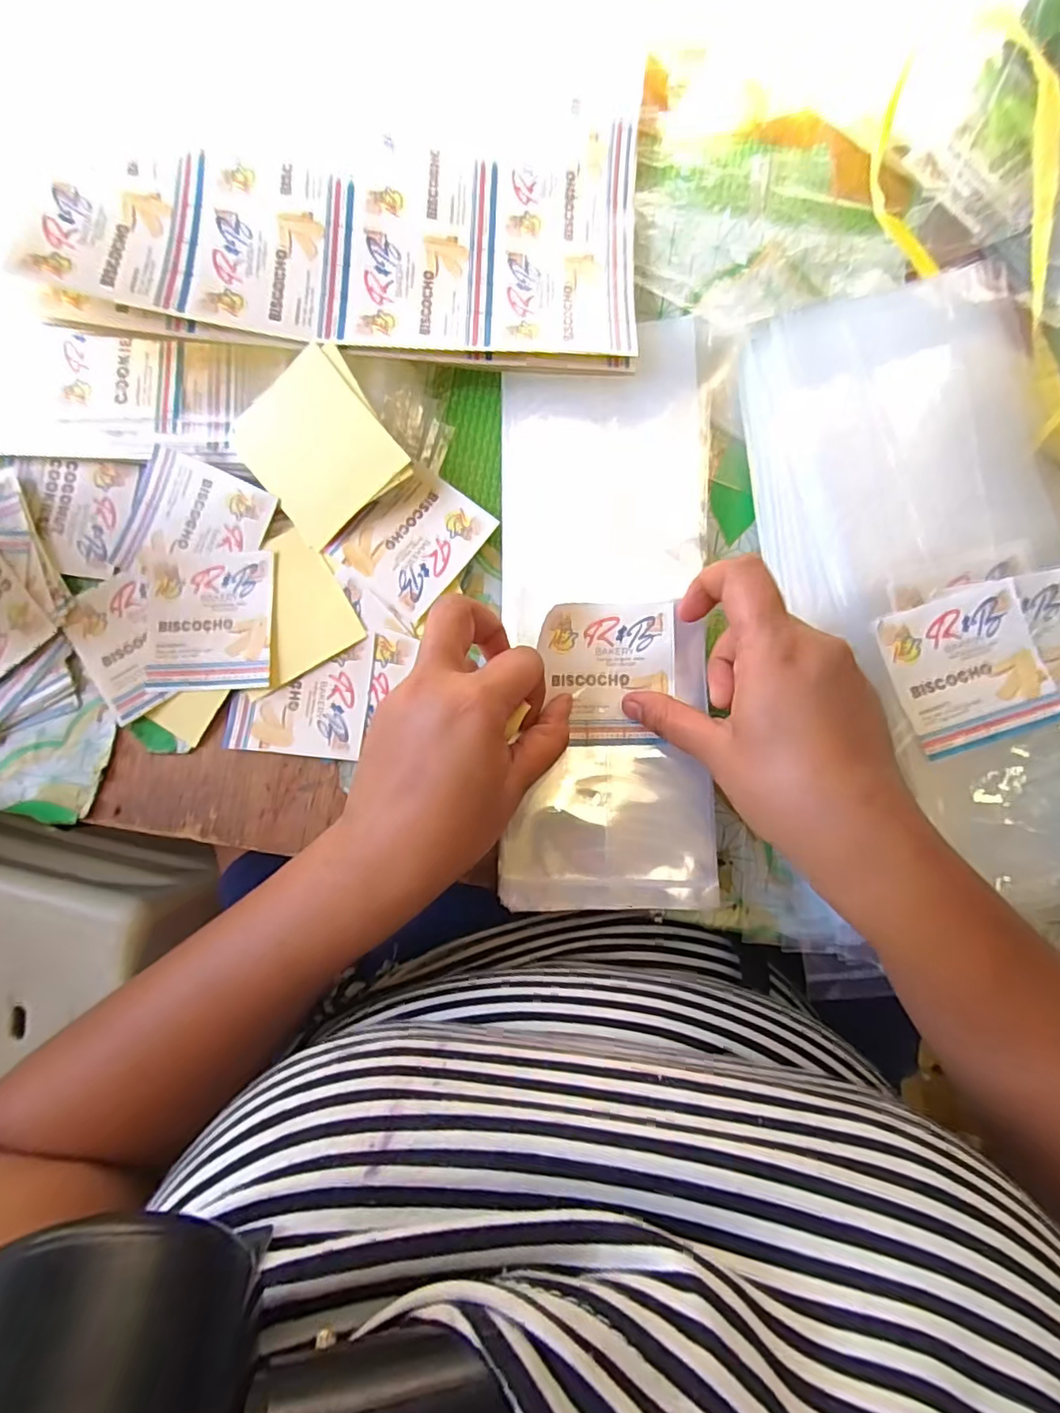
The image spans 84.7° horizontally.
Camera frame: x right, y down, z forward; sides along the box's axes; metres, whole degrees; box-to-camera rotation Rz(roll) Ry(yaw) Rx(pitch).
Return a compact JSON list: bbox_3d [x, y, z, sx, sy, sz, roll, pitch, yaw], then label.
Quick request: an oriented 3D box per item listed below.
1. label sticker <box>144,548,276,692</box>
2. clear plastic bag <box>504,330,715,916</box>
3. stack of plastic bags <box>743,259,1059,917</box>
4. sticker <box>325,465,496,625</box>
[{"bbox_3d":[-0.169,-0.046,0.309,0.066,0.004,0.074,0,86,0],"label":"label sticker"},{"bbox_3d":[0.040,-0.045,0.304,0.106,0.025,0.290,0,86,-1],"label":"clear plastic bag"},{"bbox_3d":[0.221,-0.064,0.297,0.154,0.034,0.314,-19,86,-2],"label":"stack of plastic bags"},{"bbox_3d":[-0.062,-0.090,0.310,0.060,0.004,0.069,39,86,2],"label":"sticker"}]

